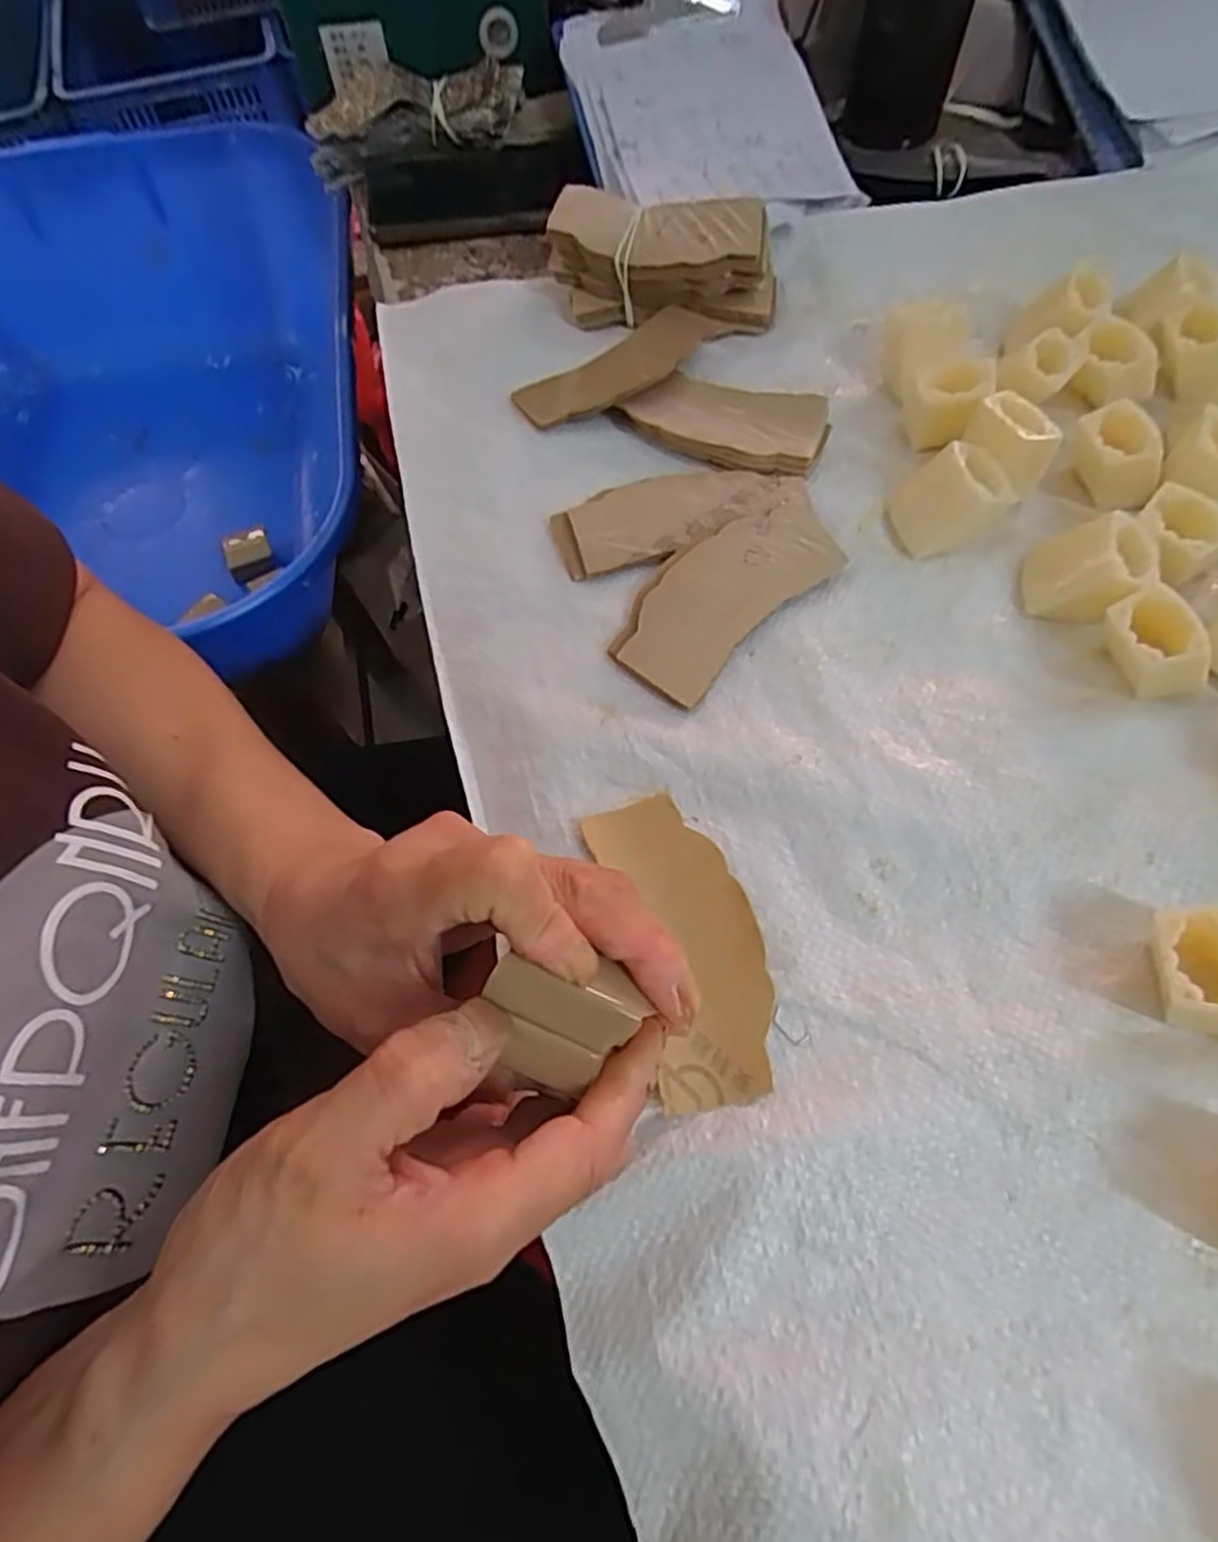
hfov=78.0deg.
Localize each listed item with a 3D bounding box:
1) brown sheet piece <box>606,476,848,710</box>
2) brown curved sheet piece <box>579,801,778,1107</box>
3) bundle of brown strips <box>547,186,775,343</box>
[{"bbox_3d":[0.055,-0.084,0.336,0.054,0.011,0.126,41,72,20],"label":"brown sheet piece"},{"bbox_3d":[0.028,0.061,0.272,0.048,0.006,0.111,-16,64,-5],"label":"brown curved sheet piece"},{"bbox_3d":[0.028,-0.278,0.413,0.126,0.041,0.060,19,66,11],"label":"bundle of brown strips"}]

